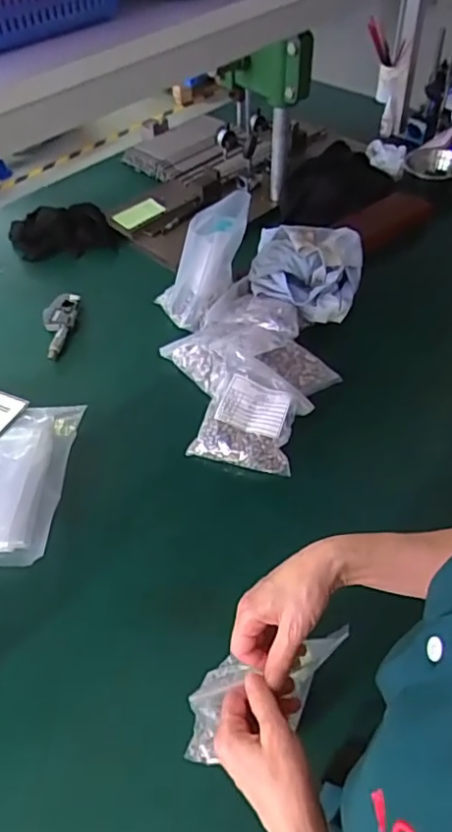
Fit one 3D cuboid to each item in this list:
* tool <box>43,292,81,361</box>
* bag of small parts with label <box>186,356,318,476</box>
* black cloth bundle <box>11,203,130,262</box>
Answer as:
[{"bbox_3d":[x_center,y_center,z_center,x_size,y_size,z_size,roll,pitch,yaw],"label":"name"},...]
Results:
[{"bbox_3d":[-0.286,-0.157,0.981,0.052,0.018,0.157,-2,48,2],"label":"tool"},{"bbox_3d":[0.037,-0.003,0.782,0.131,0.032,0.149,17,80,17],"label":"bag of small parts with label"},{"bbox_3d":[-0.326,-0.376,1.156,0.211,0.055,0.144,-16,49,-11],"label":"black cloth bundle"}]

